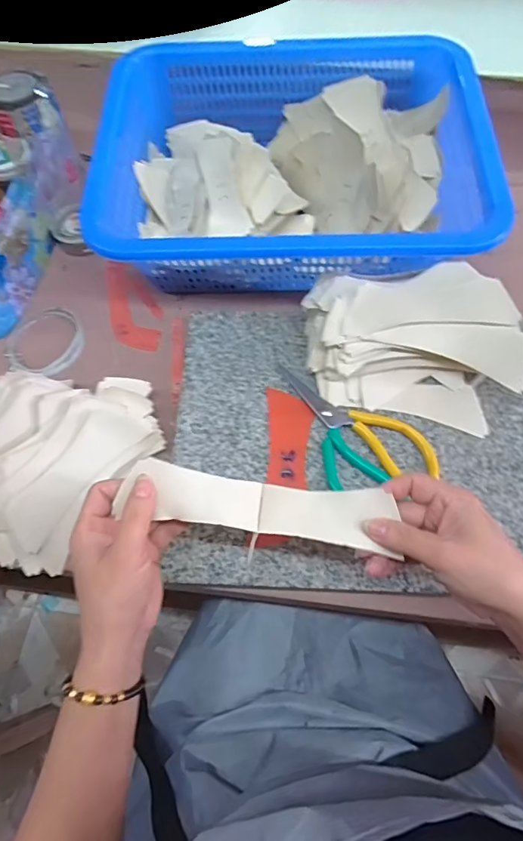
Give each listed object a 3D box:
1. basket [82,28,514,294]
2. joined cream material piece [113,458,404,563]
[{"bbox_3d":[0.035,-0.318,0.576,0.430,0.097,0.355,-4,64,3],"label":"basket"},{"bbox_3d":[-0.005,0.065,0.357,0.194,0.022,0.045,7,70,2],"label":"joined cream material piece"}]

